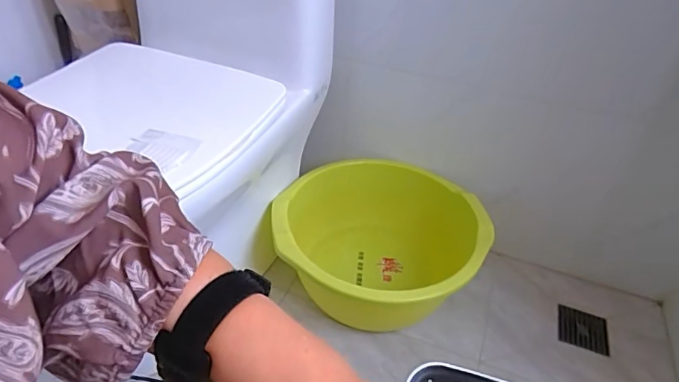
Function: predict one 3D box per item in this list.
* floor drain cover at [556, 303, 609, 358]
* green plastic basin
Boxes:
[{"bbox_3d":[0.509,0.289,0.947,0.096,0.007,0.115,17,34,17],"label":"floor drain cover"},{"bbox_3d":[0.092,0.109,0.960,0.351,0.219,0.409,-28,50,-29],"label":"green plastic basin"}]

